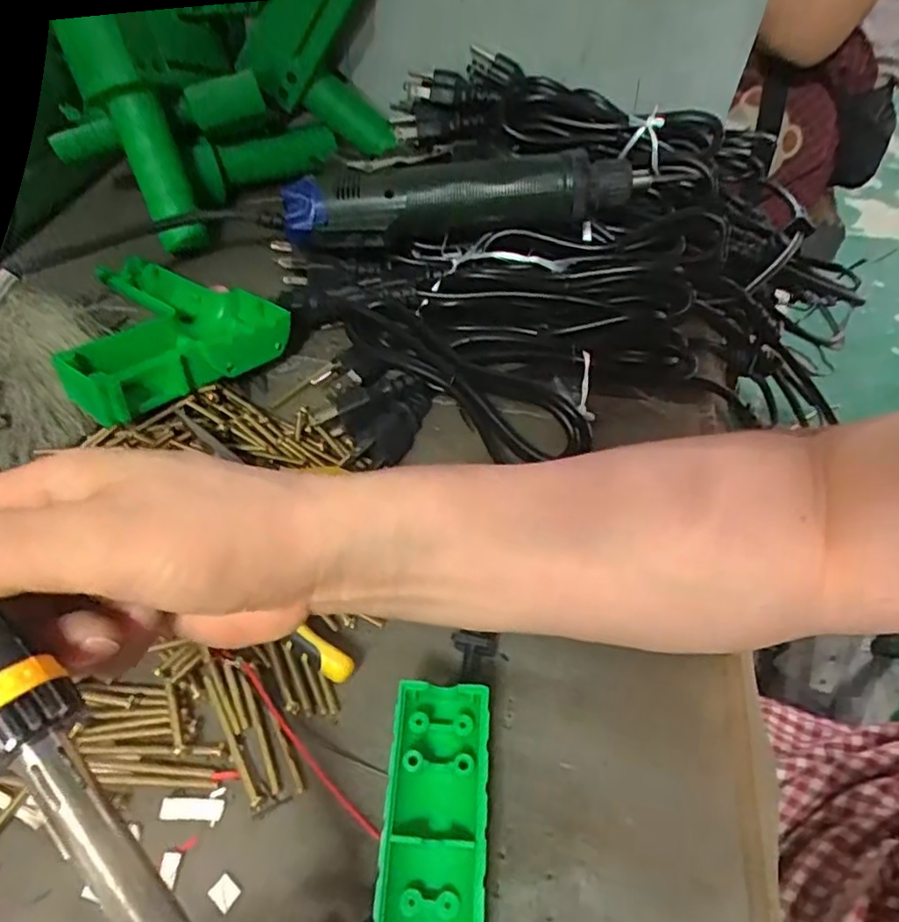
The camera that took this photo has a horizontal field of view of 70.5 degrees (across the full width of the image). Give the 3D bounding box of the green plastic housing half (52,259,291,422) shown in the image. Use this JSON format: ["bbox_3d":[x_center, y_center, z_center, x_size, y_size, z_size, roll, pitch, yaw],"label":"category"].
[{"bbox_3d":[-0.184,-0.080,0.375,0.149,0.037,0.120,29,55,21],"label":"green plastic housing half"}]

